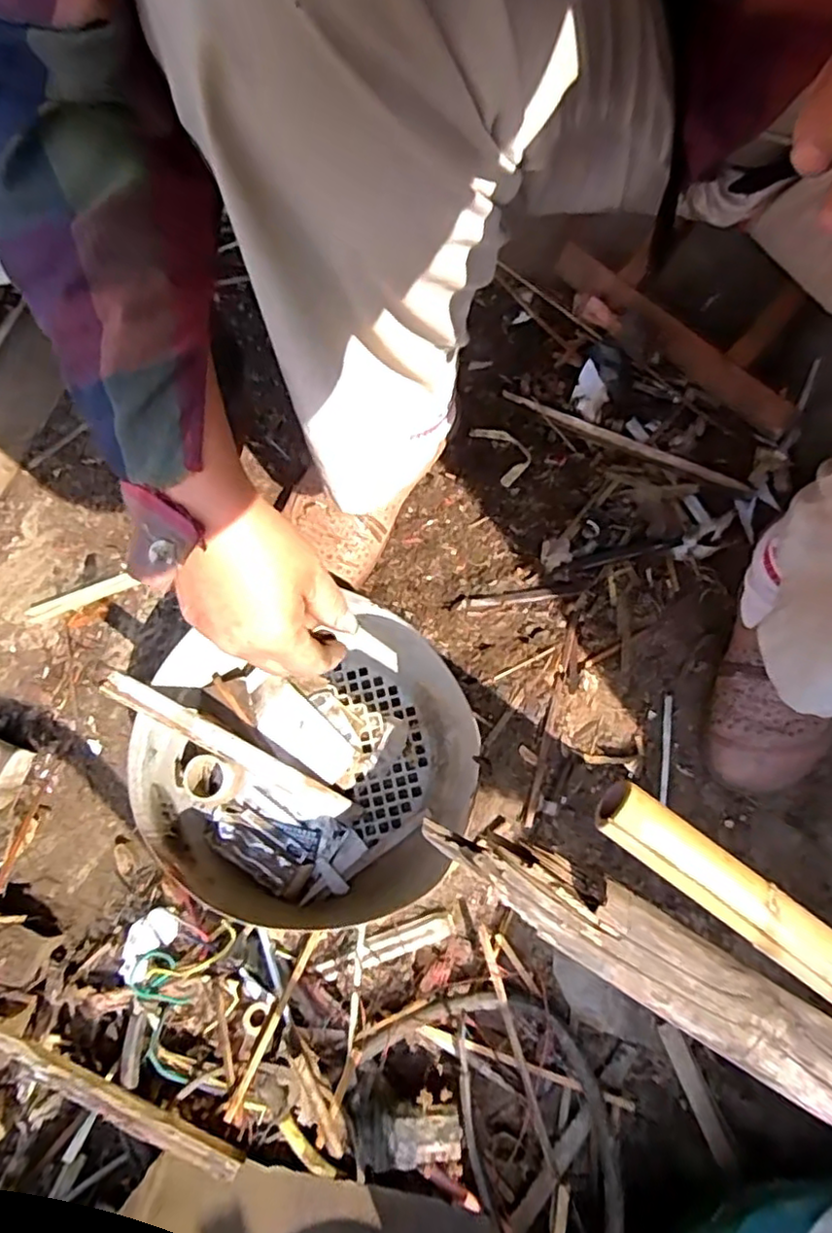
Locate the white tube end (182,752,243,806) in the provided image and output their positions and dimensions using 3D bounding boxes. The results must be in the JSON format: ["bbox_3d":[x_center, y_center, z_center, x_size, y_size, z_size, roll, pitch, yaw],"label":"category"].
[{"bbox_3d":[-0.149,0.119,0.467,0.037,0.020,0.035,0,70,0],"label":"white tube end"}]

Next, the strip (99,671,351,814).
[{"bbox_3d":[-0.124,0.090,0.441,0.186,0.008,0.017,35,70,-22],"label":"strip"}]

